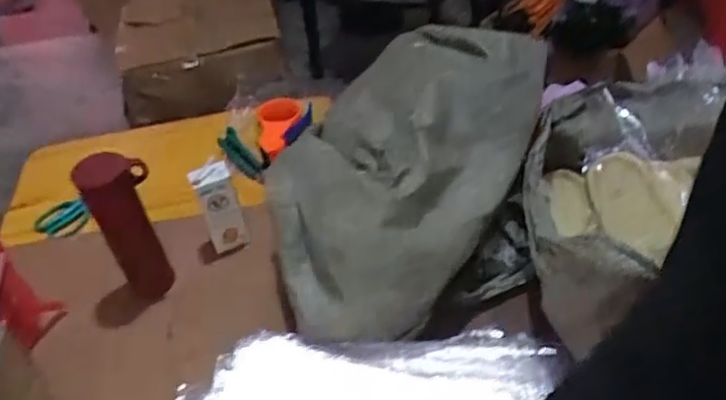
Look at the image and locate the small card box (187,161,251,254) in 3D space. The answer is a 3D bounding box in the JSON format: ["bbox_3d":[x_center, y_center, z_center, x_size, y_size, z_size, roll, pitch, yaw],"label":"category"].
[{"bbox_3d":[-0.210,0.006,0.954,0.060,0.114,0.057,-20,44,-13],"label":"small card box"}]

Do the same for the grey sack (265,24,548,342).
[{"bbox_3d":[0.076,-0.056,0.915,0.277,0.199,0.470,21,50,28],"label":"grey sack"}]

